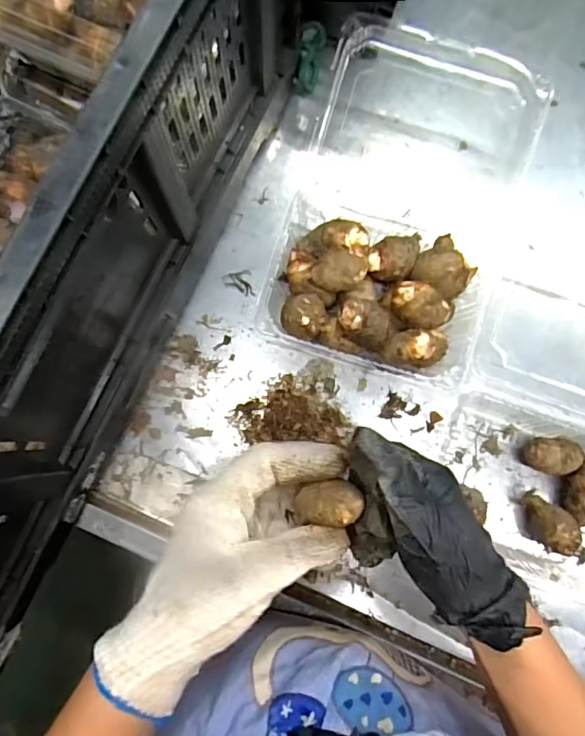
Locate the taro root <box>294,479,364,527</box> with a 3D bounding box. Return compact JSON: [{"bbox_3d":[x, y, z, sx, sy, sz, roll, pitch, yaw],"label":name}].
[{"bbox_3d":[0.019,0.074,0.282,0.033,0.023,0.022,-1,84,-2],"label":"taro root"}]

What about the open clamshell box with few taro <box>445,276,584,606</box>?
[{"bbox_3d":[0.230,0.056,0.424,0.187,0.054,0.264,9,85,0],"label":"open clamshell box with few taro"}]

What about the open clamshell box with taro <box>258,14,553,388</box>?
[{"bbox_3d":[0.095,-0.142,0.432,0.187,0.068,0.290,18,85,1],"label":"open clamshell box with taro"}]

